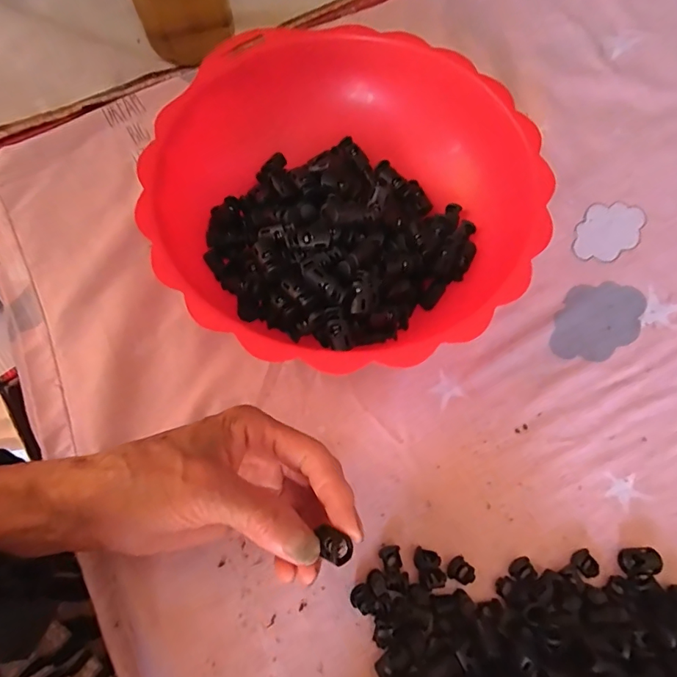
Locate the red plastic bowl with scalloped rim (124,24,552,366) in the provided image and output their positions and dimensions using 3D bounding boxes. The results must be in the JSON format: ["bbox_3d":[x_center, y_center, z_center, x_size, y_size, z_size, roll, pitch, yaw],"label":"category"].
[{"bbox_3d":[0.002,-0.088,0.320,0.232,0.073,0.237,0,69,-1],"label":"red plastic bowl with scalloped rim"}]

